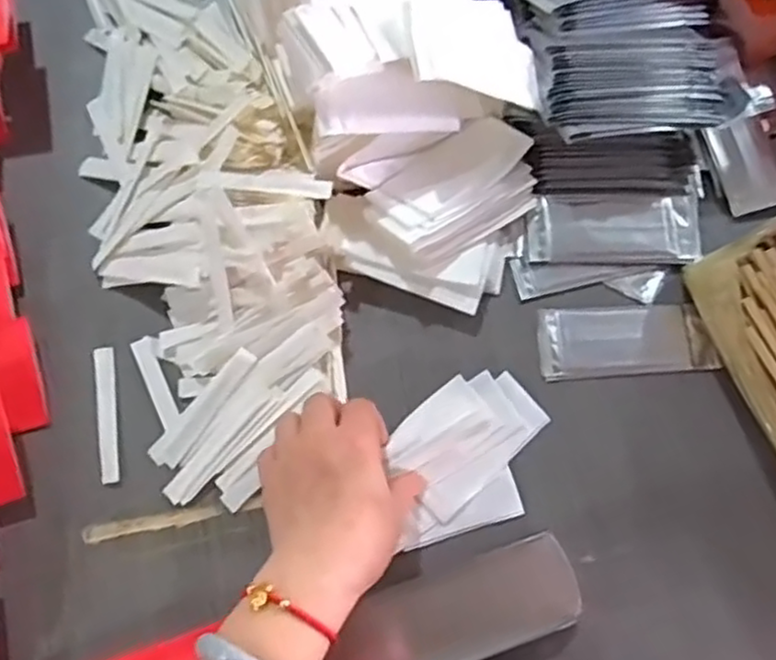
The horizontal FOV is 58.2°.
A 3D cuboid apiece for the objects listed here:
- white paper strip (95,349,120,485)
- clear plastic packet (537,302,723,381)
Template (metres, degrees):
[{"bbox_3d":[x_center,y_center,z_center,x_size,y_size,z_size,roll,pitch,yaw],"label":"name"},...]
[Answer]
[{"bbox_3d":[-0.188,0.056,0.465,0.013,0.004,0.091,-9,74,-3],"label":"white paper strip"},{"bbox_3d":[0.164,0.006,0.485,0.118,0.007,0.049,-4,74,-2],"label":"clear plastic packet"}]

